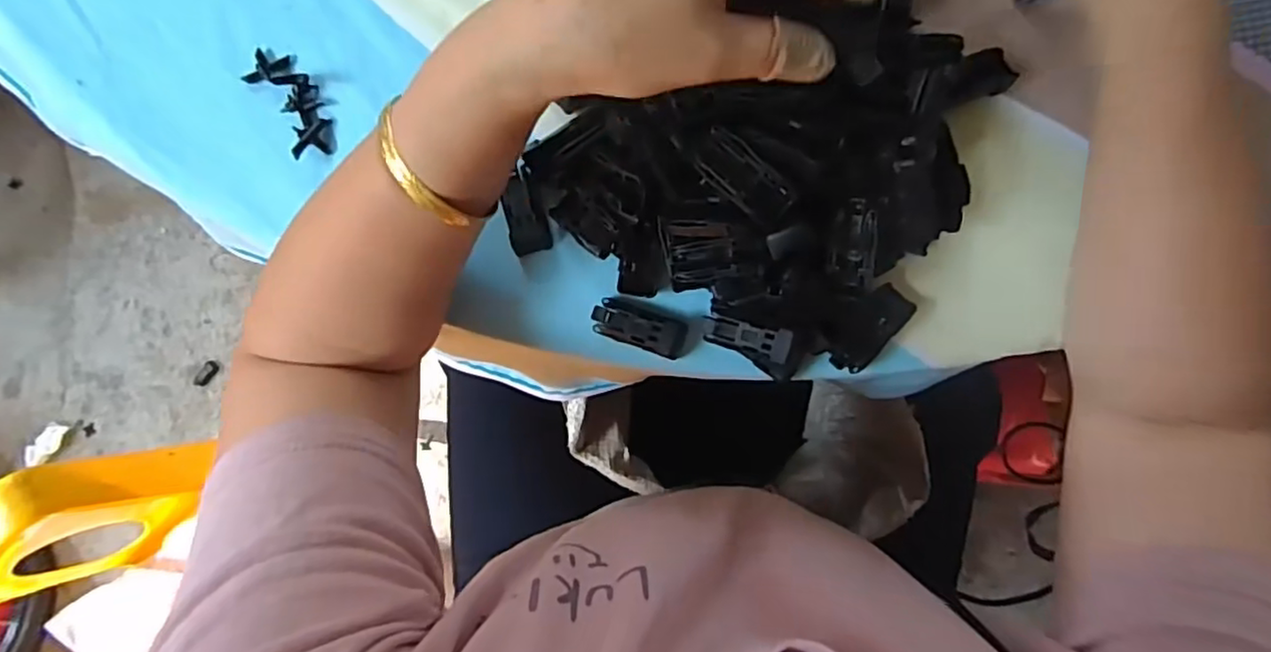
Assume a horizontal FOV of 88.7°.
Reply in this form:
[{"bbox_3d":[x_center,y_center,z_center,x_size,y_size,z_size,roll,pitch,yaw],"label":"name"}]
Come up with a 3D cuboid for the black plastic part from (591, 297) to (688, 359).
[{"bbox_3d":[0.002,0.001,0.339,0.048,0.020,0.020,20,88,2],"label":"black plastic part"}]

